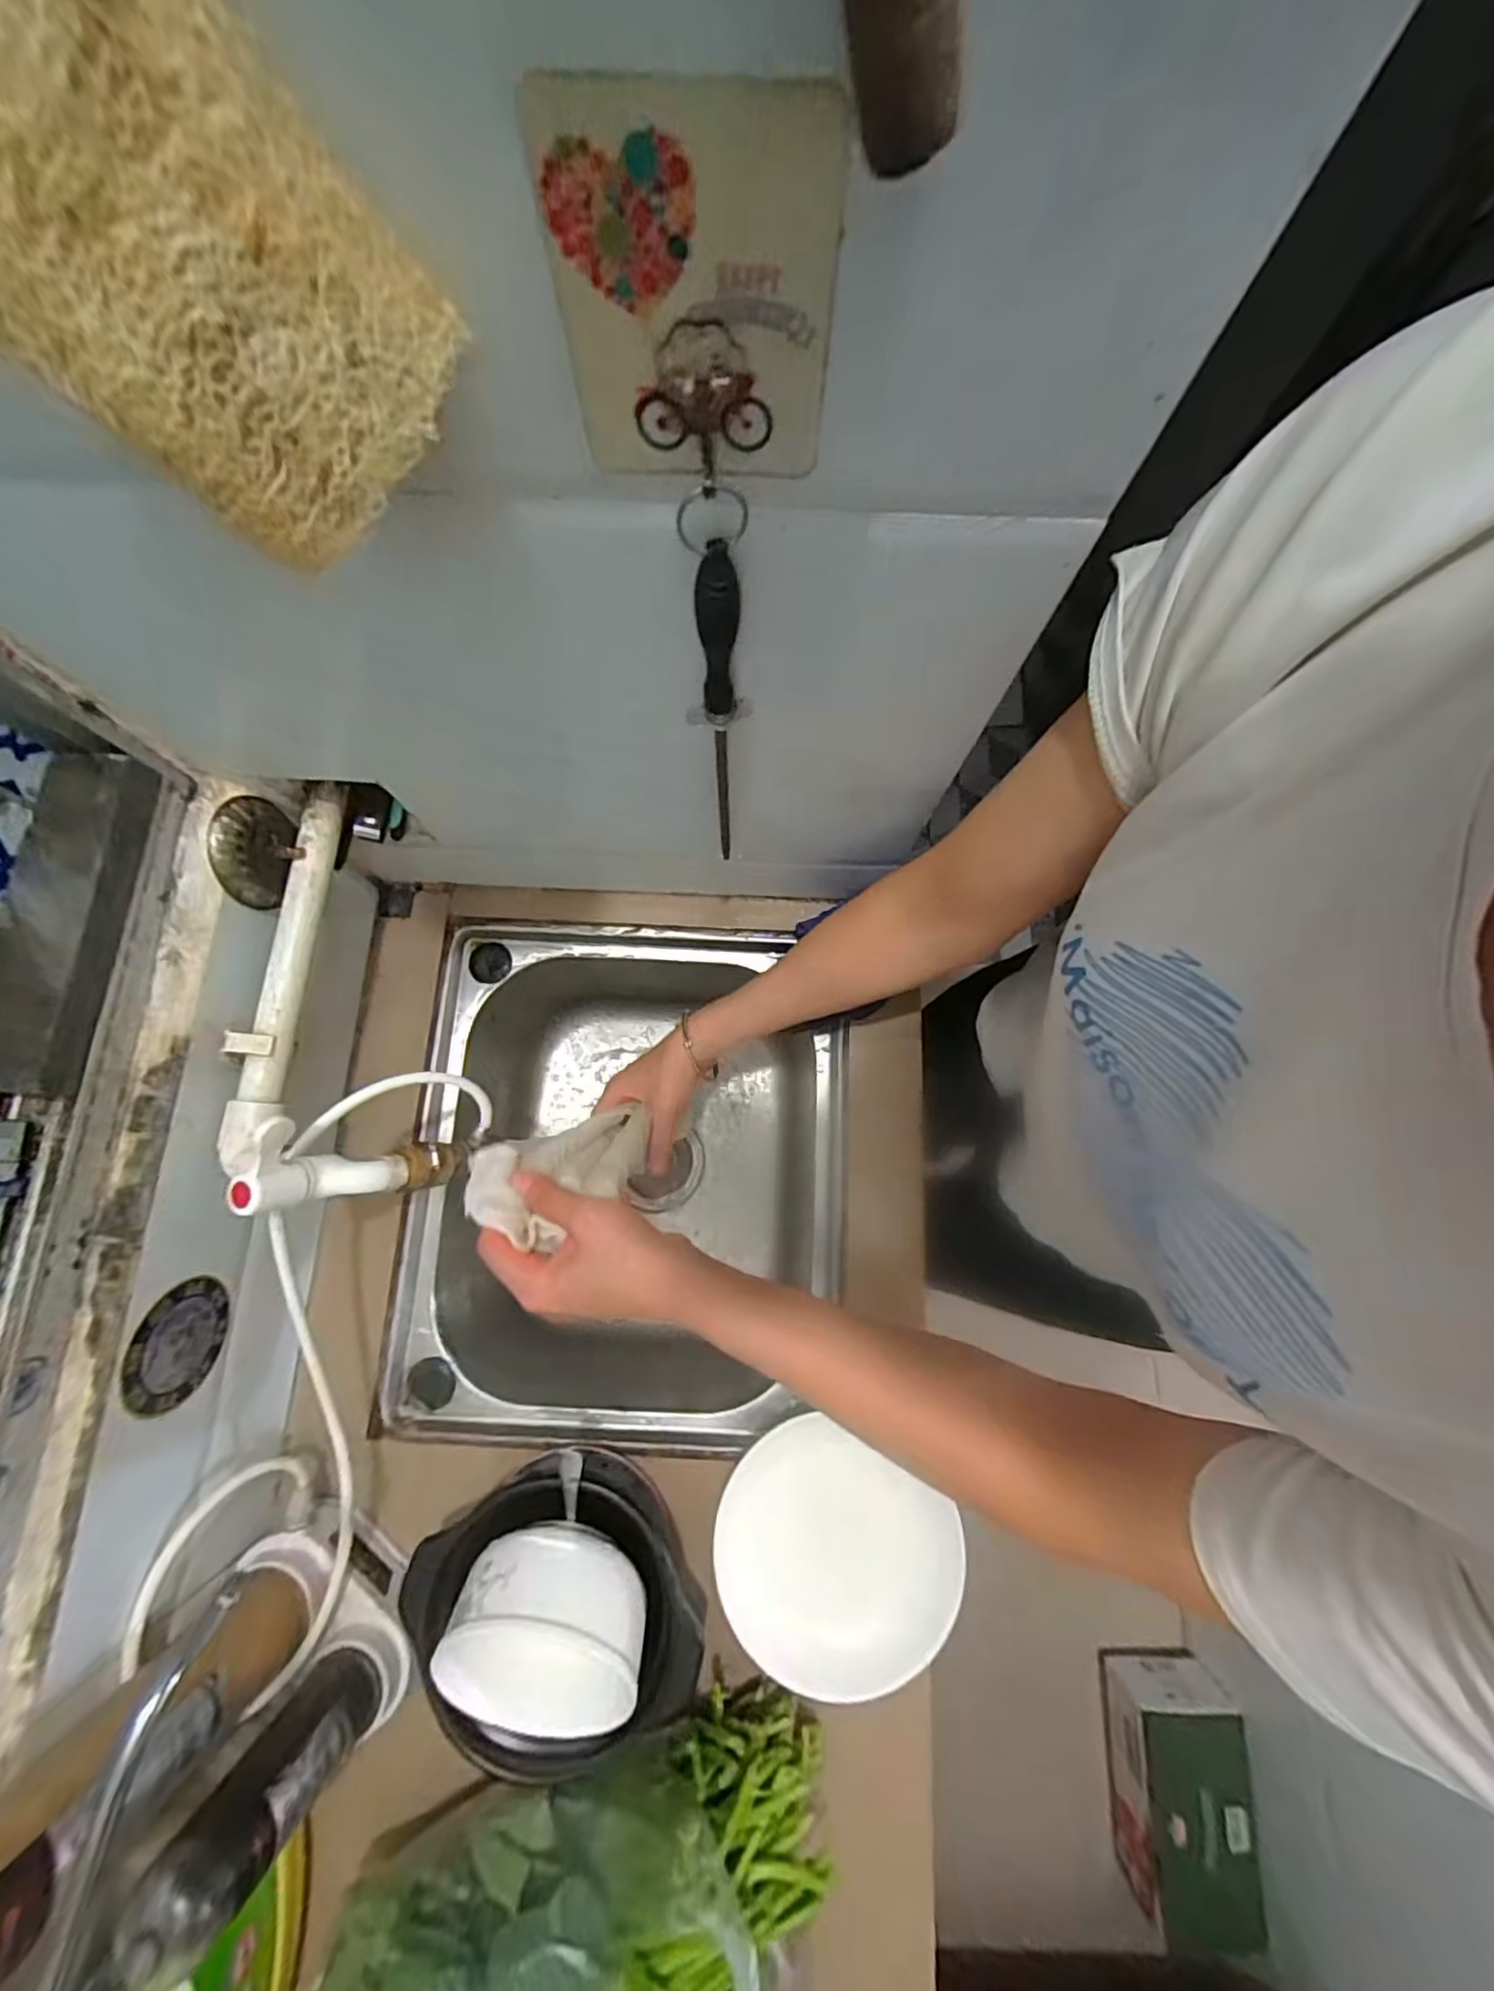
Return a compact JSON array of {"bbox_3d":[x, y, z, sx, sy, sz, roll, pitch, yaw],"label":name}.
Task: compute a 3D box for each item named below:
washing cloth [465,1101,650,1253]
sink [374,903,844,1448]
[{"bbox_3d":[-0.111,0.109,0.435,0.046,0.158,0.068,-39,80,21],"label":"washing cloth"},{"bbox_3d":[-0.107,0.169,0.650,0.380,0.193,0.435,2,77,-1],"label":"sink"}]

